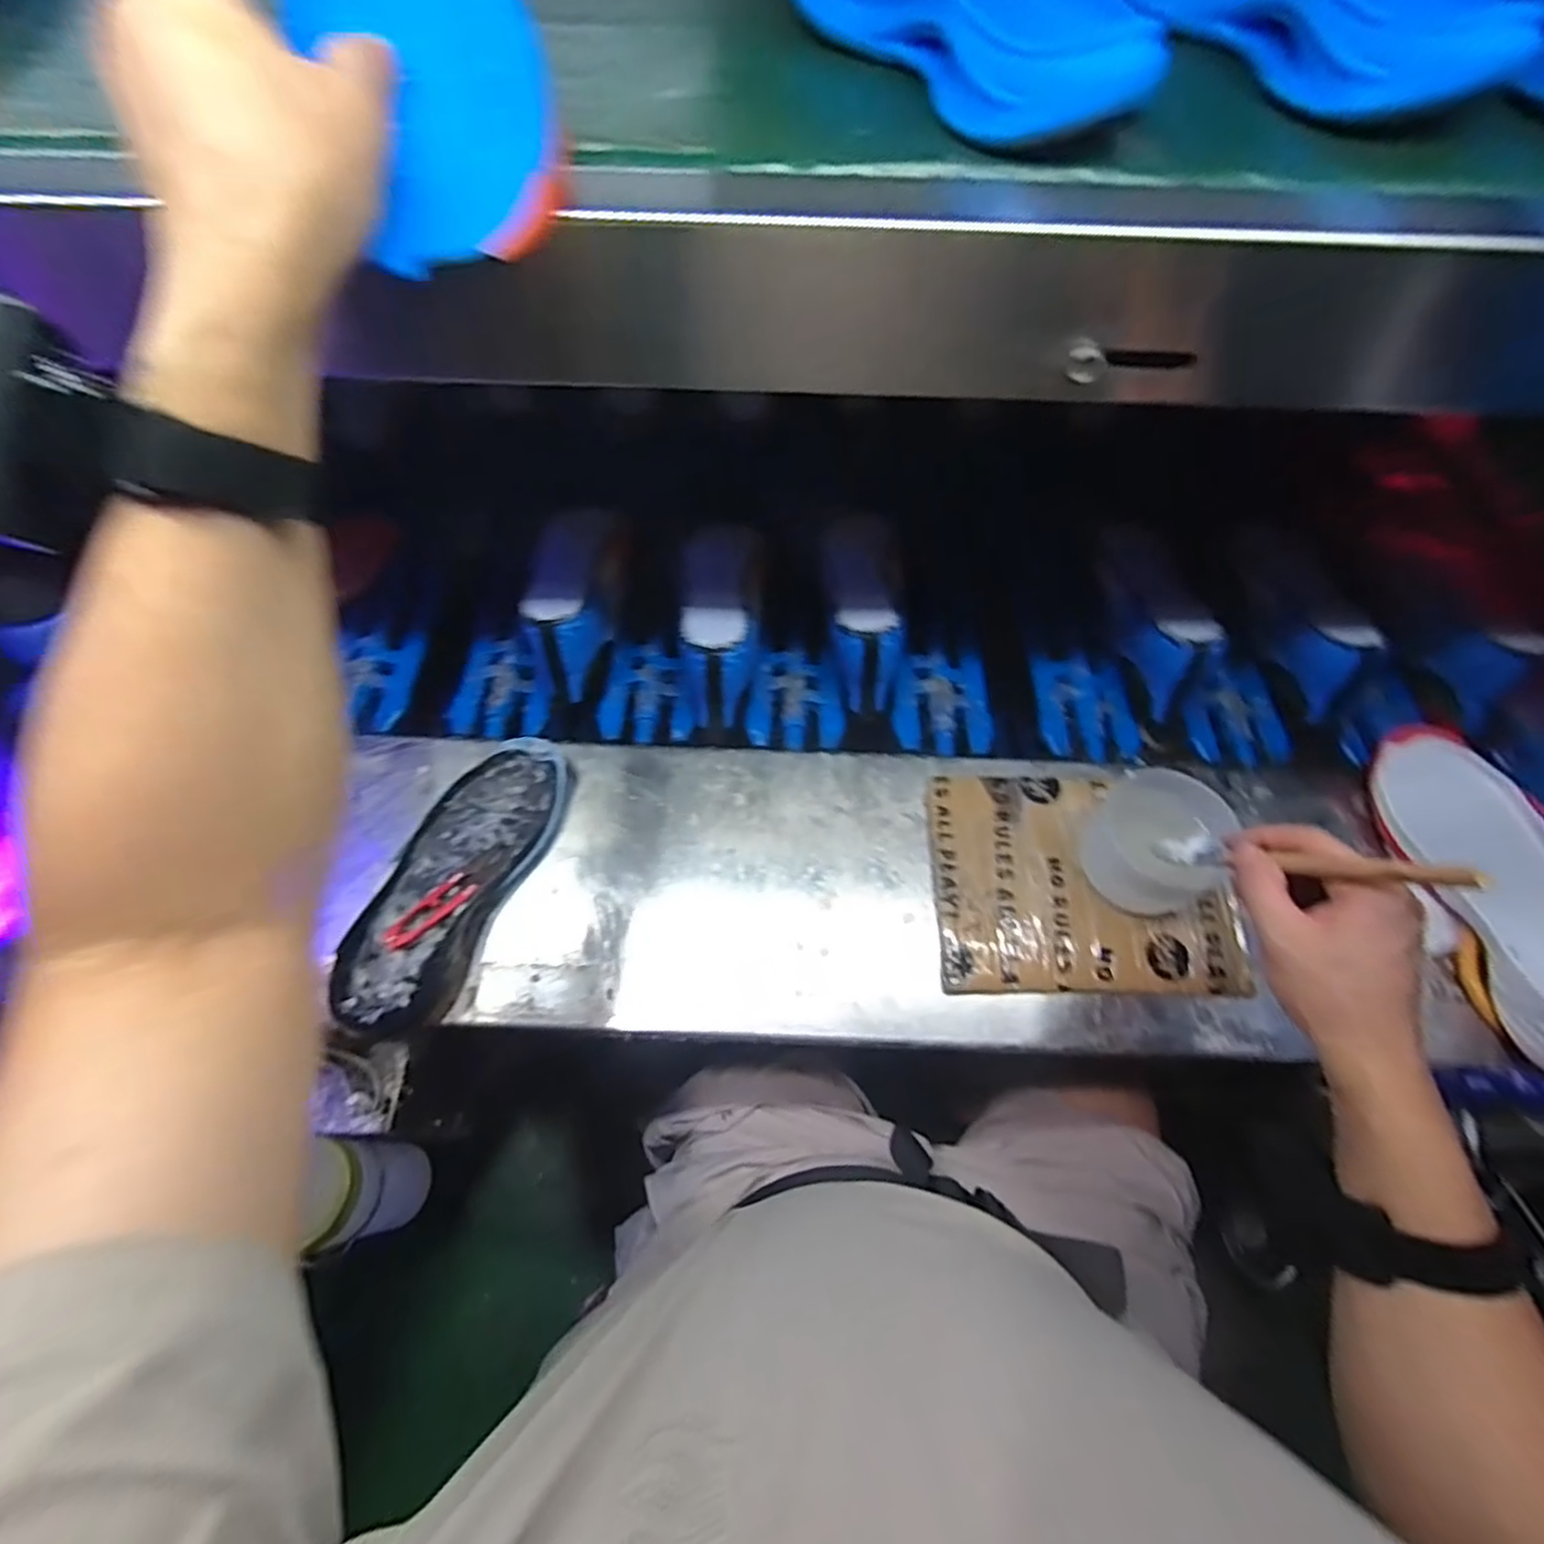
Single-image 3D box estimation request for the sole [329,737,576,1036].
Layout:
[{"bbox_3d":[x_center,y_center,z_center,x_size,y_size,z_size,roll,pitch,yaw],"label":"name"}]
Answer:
[{"bbox_3d":[-0.243,0.073,0.536,0.091,0.046,0.237,21,65,9],"label":"sole"}]

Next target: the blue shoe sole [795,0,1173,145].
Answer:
[{"bbox_3d":[0.073,-0.374,0.338,0.073,0.040,0.263,-28,67,-14],"label":"blue shoe sole"}]

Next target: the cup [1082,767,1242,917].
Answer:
[{"bbox_3d":[0.290,0.056,0.530,0.091,0.068,0.095,23,66,10],"label":"cup"}]

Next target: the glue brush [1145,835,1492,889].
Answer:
[{"bbox_3d":[0.290,0.052,0.395,0.014,0.185,0.016,-24,95,-12],"label":"glue brush"}]

